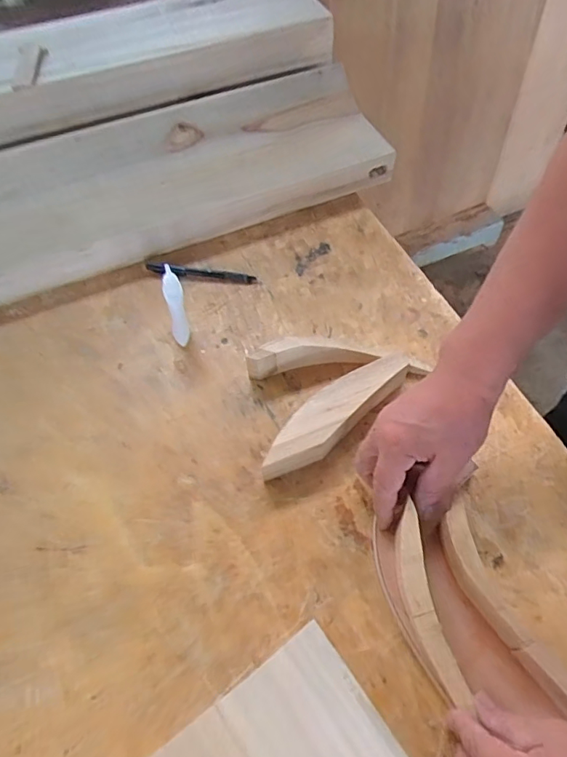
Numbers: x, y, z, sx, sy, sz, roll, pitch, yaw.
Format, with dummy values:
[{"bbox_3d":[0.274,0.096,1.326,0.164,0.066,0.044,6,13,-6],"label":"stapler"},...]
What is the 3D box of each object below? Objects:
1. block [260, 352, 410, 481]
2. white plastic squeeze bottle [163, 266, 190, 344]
[{"bbox_3d":[0.052,0.038,0.501,0.177,0.045,0.045,-36,64,-19],"label":"block"},{"bbox_3d":[-0.115,-0.075,0.539,0.019,0.095,0.016,-19,36,-18],"label":"white plastic squeeze bottle"}]

